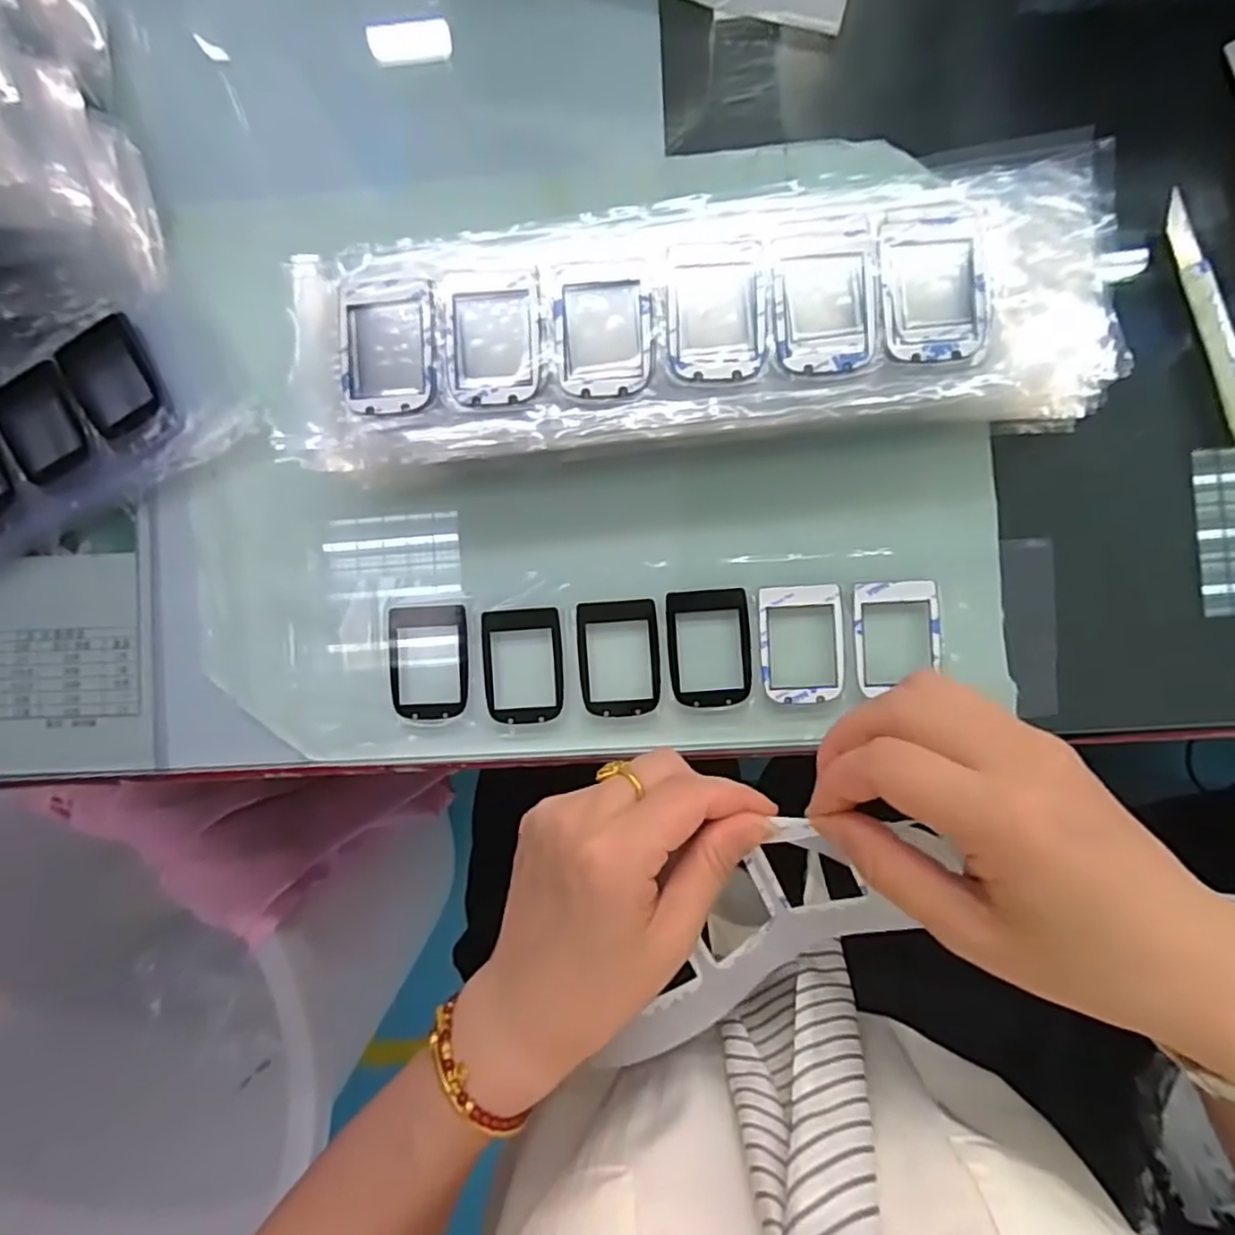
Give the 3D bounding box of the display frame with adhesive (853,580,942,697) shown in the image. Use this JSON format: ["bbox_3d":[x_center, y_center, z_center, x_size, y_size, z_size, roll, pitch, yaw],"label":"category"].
[{"bbox_3d":[0.122,0.008,0.296,0.037,0.004,0.047,-3,90,5],"label":"display frame with adhesive"}]

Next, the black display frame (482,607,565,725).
[{"bbox_3d":[-0.042,0.022,0.305,0.036,0.004,0.051,-5,90,5],"label":"black display frame"}]

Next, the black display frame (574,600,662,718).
[{"bbox_3d":[0.001,0.019,0.304,0.036,0.004,0.051,-5,90,5],"label":"black display frame"}]

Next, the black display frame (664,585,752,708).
[{"bbox_3d":[0.041,0.014,0.301,0.036,0.004,0.051,-5,90,5],"label":"black display frame"}]

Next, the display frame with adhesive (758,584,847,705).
[{"bbox_3d":[0.081,0.012,0.298,0.036,0.004,0.051,-3,90,5],"label":"display frame with adhesive"}]

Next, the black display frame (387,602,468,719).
[{"bbox_3d":[-0.085,0.021,0.310,0.036,0.005,0.051,-5,90,5],"label":"black display frame"}]

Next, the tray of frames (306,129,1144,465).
[{"bbox_3d":[0.028,-0.112,0.277,0.311,0.051,0.095,-3,90,5],"label":"tray of frames"}]

